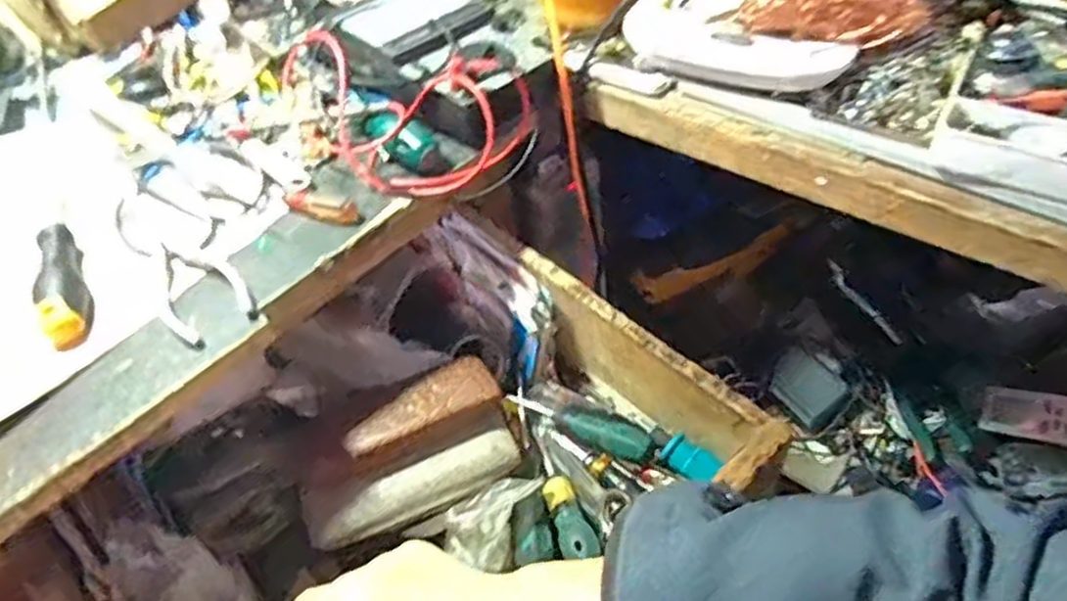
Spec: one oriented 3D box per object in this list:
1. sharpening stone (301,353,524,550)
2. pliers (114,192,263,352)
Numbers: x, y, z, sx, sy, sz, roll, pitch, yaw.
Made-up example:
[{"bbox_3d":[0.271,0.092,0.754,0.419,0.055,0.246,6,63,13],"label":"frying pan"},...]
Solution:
[{"bbox_3d":[-0.086,0.108,0.534,0.160,0.040,0.081,-30,51,-22],"label":"sharpening stone"},{"bbox_3d":[-0.233,-0.030,0.499,0.052,0.008,0.157,-29,50,-21],"label":"pliers"}]

